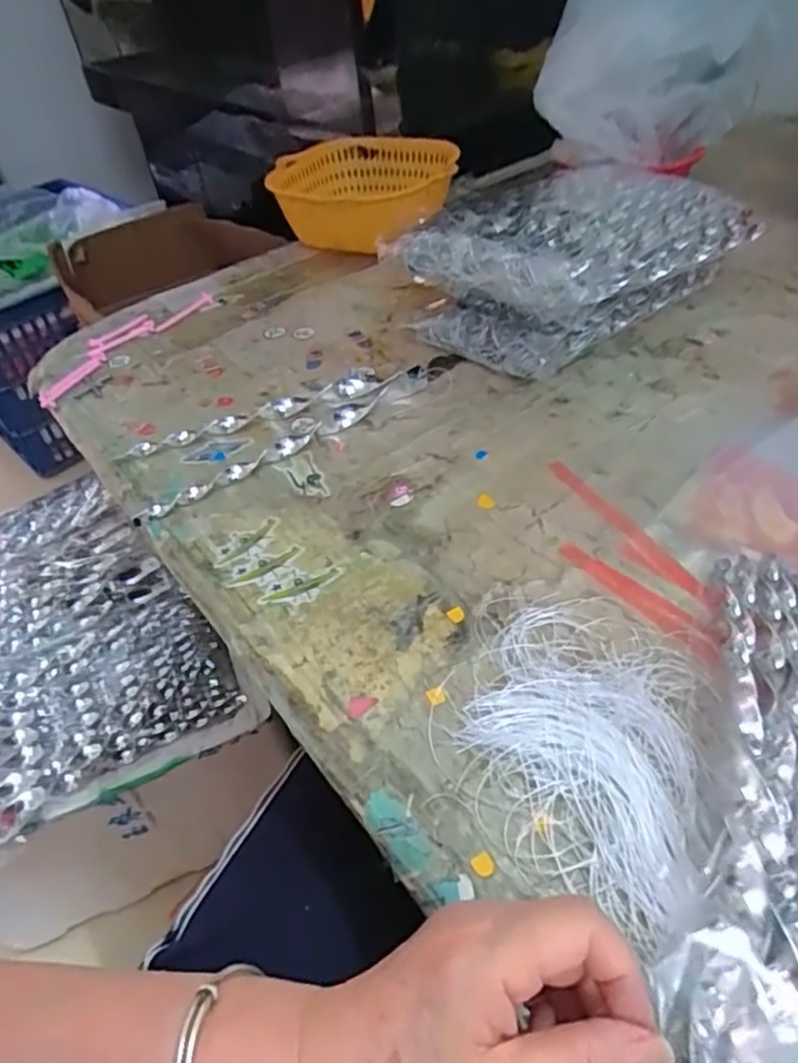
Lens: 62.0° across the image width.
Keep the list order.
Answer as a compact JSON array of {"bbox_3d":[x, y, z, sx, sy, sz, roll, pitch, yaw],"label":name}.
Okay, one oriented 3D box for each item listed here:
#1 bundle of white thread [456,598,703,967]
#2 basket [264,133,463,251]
[{"bbox_3d":[0.100,0.116,0.372,0.122,0.007,0.185,7,46,15],"label":"bundle of white thread"},{"bbox_3d":[-0.043,-0.465,0.913,0.229,0.088,0.213,0,44,7],"label":"basket"}]

